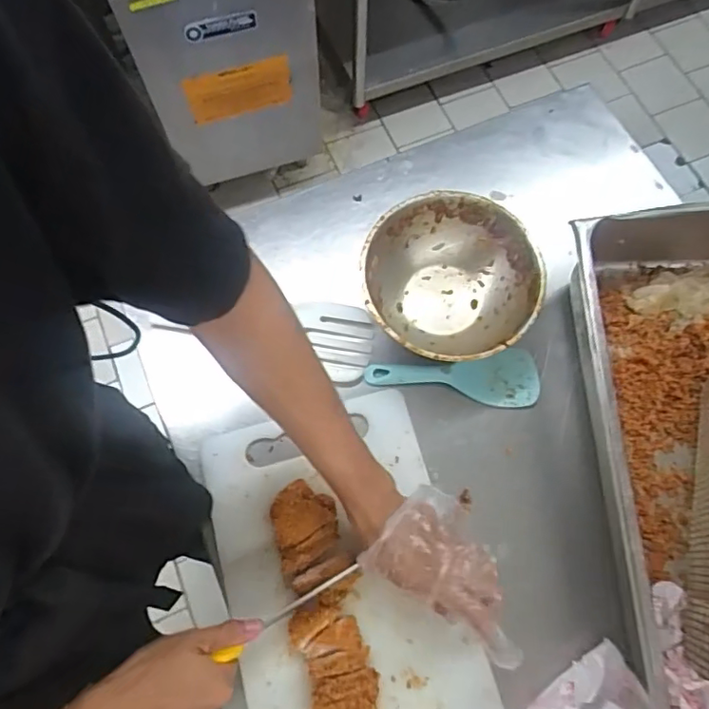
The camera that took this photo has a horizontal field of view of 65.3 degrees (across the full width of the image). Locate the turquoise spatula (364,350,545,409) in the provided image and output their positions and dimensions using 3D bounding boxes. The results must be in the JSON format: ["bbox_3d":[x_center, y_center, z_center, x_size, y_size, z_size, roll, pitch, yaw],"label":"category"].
[{"bbox_3d":[0.112,0.030,0.625,0.192,0.013,0.061,-3,70,-2],"label":"turquoise spatula"}]

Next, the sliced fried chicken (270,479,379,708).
[{"bbox_3d":[-0.030,0.248,0.538,0.069,0.027,0.238,-11,70,-5],"label":"sliced fried chicken"}]

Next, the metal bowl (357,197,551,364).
[{"bbox_3d":[0.108,-0.077,0.627,0.185,0.079,0.182,0,70,-1],"label":"metal bowl"}]

